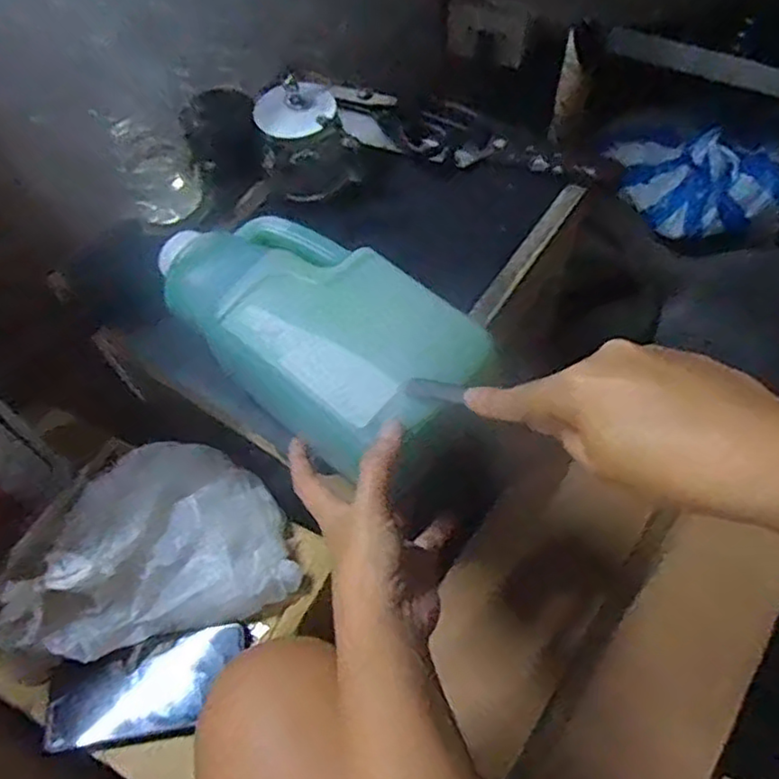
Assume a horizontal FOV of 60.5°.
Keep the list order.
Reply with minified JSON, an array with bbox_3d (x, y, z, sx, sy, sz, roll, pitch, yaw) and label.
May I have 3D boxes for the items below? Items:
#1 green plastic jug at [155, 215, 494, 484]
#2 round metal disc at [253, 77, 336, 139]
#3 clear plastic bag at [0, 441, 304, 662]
[{"bbox_3d":[-0.059,-0.050,0.471,0.123,0.088,0.237,-42,66,-2],"label":"green plastic jug"},{"bbox_3d":[-0.078,-0.233,0.556,0.060,0.008,0.060,1,82,-5],"label":"round metal disc"},{"bbox_3d":[-0.205,0.126,0.556,0.222,0.073,0.152,-18,62,-7],"label":"clear plastic bag"}]

